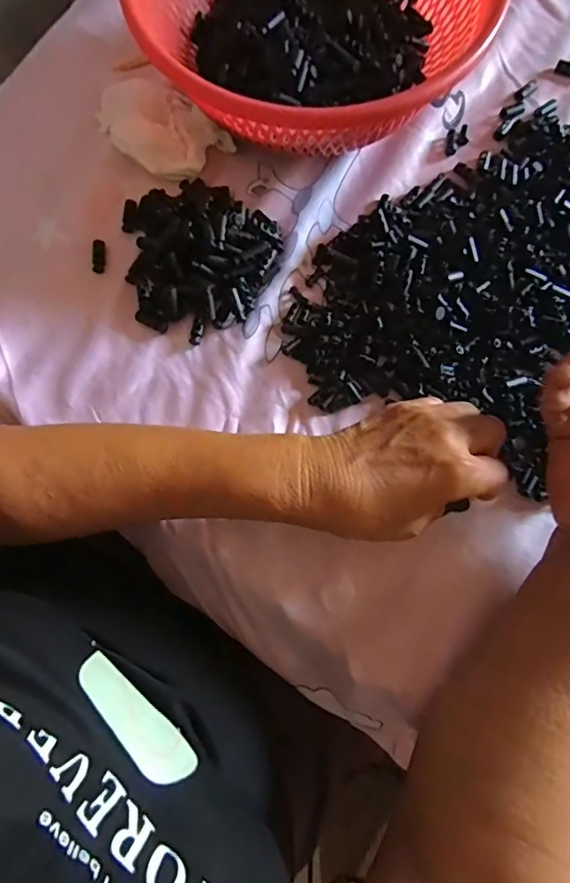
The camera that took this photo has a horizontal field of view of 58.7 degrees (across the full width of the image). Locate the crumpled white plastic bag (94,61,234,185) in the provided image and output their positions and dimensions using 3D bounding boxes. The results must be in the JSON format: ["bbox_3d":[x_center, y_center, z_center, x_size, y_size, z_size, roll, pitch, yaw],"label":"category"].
[{"bbox_3d":[-0.103,-0.256,0.406,0.073,0.015,0.111,-39,80,-7],"label":"crumpled white plastic bag"}]

